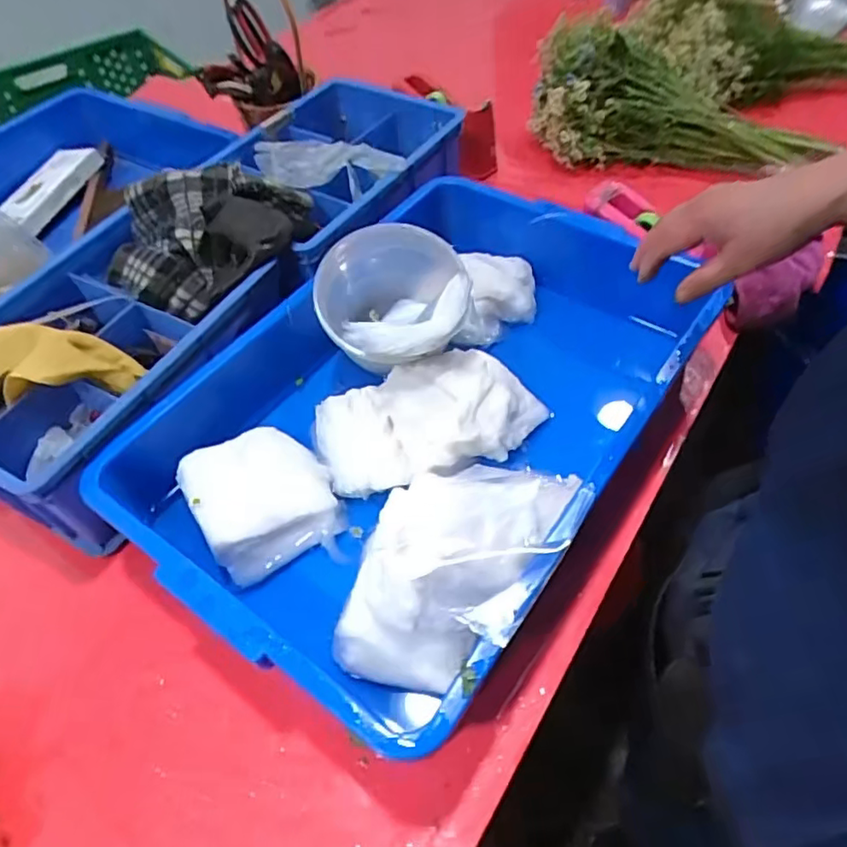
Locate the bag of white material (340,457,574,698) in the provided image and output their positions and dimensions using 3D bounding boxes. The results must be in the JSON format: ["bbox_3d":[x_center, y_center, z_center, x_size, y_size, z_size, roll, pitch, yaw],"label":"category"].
[{"bbox_3d":[0.024,0.122,0.526,0.153,0.111,0.200,20,56,18],"label":"bag of white material"}]

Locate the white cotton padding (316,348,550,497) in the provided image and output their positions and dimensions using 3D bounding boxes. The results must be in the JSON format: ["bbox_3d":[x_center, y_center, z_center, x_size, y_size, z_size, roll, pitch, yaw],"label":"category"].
[{"bbox_3d":[0.007,-0.009,0.648,0.234,0.069,0.126,-14,53,-7],"label":"white cotton padding"}]

